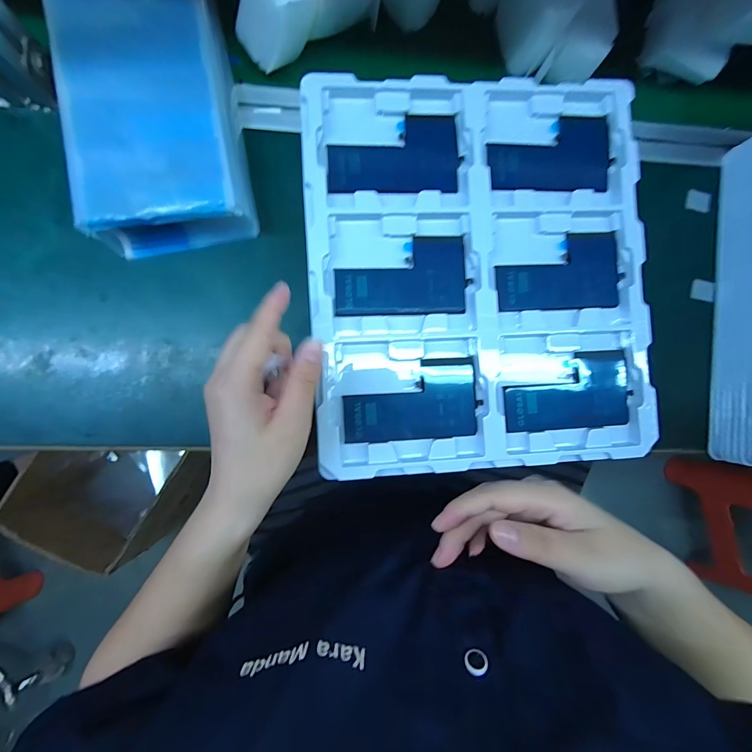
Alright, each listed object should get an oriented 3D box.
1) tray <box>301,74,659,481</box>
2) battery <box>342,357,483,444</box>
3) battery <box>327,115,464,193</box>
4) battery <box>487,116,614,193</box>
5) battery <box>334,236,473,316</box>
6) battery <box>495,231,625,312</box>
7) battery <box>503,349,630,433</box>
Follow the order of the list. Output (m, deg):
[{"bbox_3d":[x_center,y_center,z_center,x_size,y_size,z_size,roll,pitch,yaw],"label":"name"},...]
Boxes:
[{"bbox_3d":[0.087,-0.084,0.289,0.273,0.024,0.312,-3,86,-6],"label":"tray"},{"bbox_3d":[0.028,0.020,0.284,0.108,0.007,0.064,-3,86,-6],"label":"battery"},{"bbox_3d":[0.015,-0.184,0.287,0.109,0.004,0.066,-4,86,-6],"label":"battery"},{"bbox_3d":[0.150,-0.191,0.300,0.108,0.006,0.066,-4,86,-6],"label":"battery"},{"bbox_3d":[0.021,-0.082,0.286,0.108,0.004,0.064,-2,86,-6],"label":"battery"},{"bbox_3d":[0.157,-0.090,0.297,0.111,0.004,0.065,-3,86,-6],"label":"battery"},{"bbox_3d":[0.162,0.014,0.294,0.108,0.008,0.063,-5,86,-6],"label":"battery"}]

